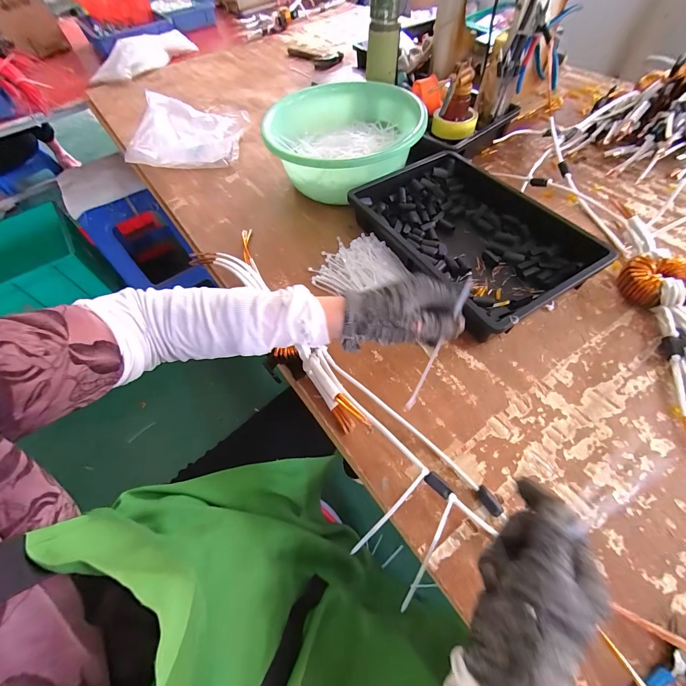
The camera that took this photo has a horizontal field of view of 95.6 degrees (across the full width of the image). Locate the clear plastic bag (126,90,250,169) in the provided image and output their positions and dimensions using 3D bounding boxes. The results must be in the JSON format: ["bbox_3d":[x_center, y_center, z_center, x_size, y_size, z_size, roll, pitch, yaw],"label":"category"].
[{"bbox_3d":[-0.371,-0.512,0.746,0.252,0.107,0.173,-7,57,-1],"label":"clear plastic bag"}]

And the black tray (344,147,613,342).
[{"bbox_3d":[0.216,-0.189,0.532,0.275,0.064,0.364,-26,59,-13],"label":"black tray"}]

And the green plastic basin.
[{"bbox_3d":[0.005,-0.403,0.642,0.293,0.122,0.310,-2,57,2],"label":"green plastic basin"}]

